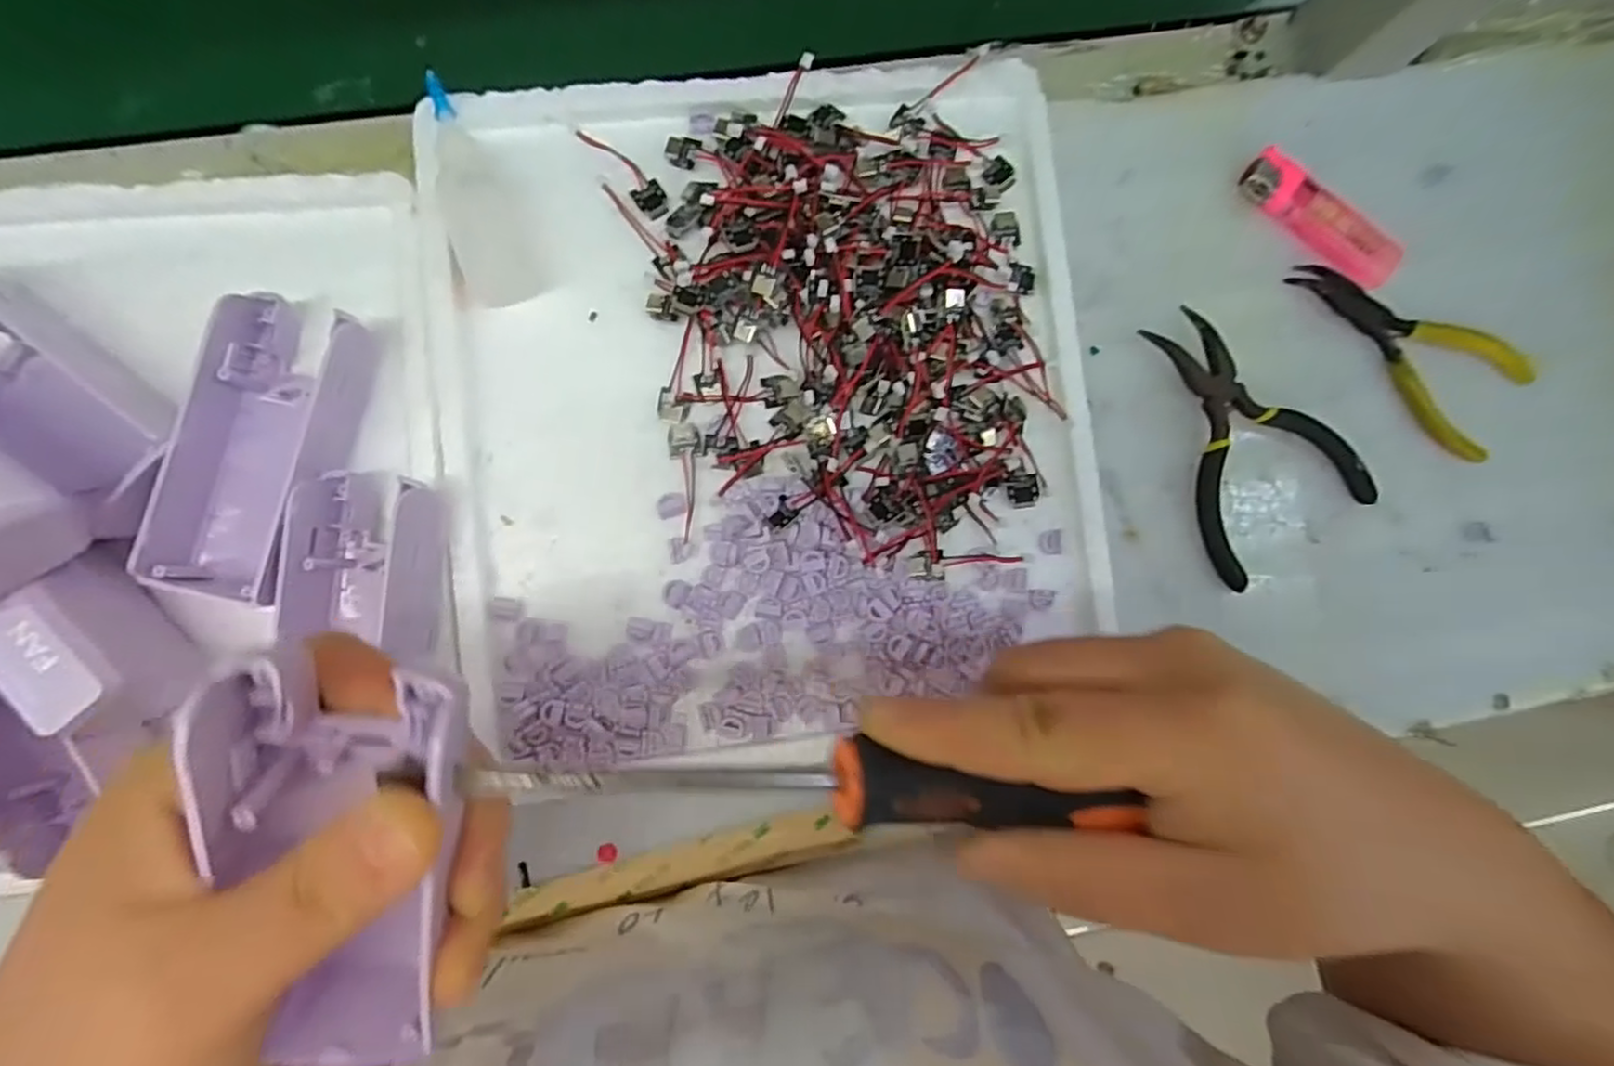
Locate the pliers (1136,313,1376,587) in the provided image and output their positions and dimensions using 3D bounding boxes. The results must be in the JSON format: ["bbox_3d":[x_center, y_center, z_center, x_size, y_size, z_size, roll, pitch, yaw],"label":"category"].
[{"bbox_3d":[0.193,-0.045,0.306,0.077,0.017,0.116,-27,89,-6],"label":"pliers"}]

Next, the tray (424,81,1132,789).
[{"bbox_3d":[-0.013,-0.048,0.278,0.250,0.037,0.265,-5,86,-5],"label":"tray"}]

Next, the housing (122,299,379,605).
[{"bbox_3d":[-0.196,-0.031,0.249,0.046,0.024,0.106,12,85,-4],"label":"housing"}]

